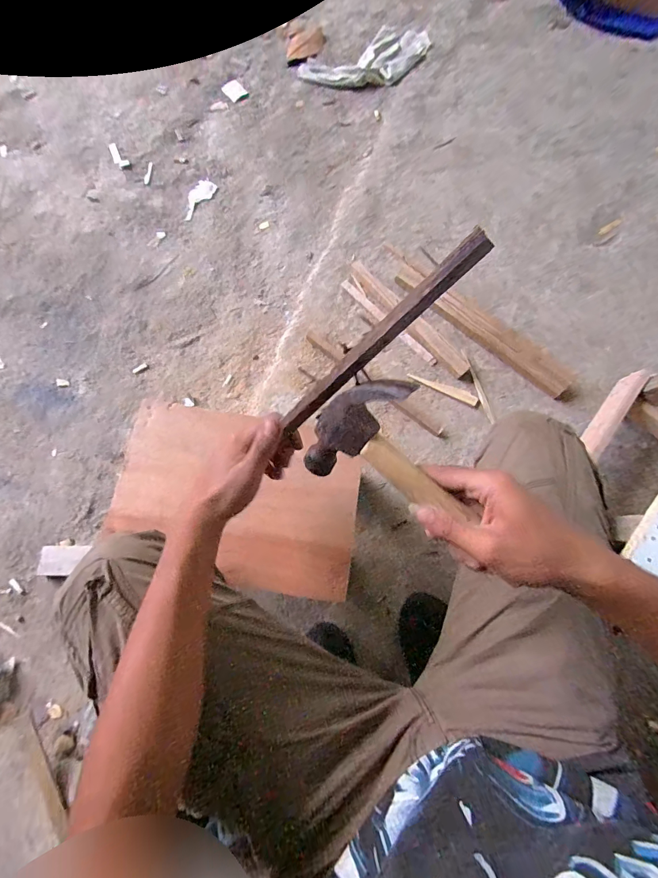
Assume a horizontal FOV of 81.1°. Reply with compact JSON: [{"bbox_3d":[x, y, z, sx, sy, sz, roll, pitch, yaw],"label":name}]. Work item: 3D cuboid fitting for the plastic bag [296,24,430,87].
[{"bbox_3d":[0.107,-0.999,1.019,0.354,0.013,0.167,-32,78,-9],"label":"plastic bag"}]

